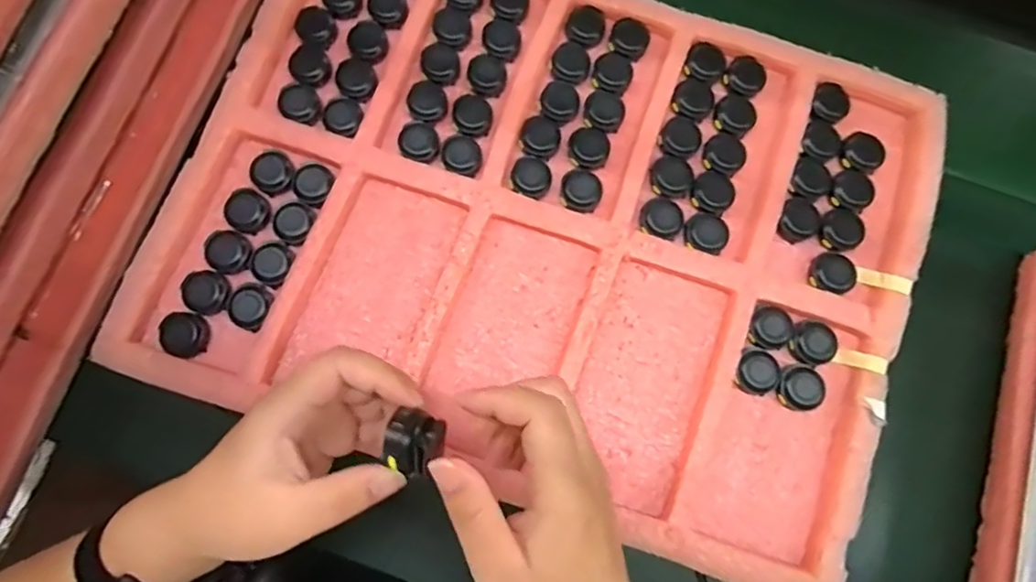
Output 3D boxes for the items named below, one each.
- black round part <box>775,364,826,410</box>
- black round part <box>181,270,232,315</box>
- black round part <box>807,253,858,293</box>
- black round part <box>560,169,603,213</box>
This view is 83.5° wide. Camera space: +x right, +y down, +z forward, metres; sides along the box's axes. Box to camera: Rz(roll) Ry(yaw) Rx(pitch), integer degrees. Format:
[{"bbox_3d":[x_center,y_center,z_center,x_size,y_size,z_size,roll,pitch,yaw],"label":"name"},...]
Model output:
[{"bbox_3d":[0.190,0.065,0.392,0.029,0.010,0.029,0,78,-1],"label":"black round part"},{"bbox_3d":[-0.211,0.001,0.395,0.029,0.012,0.028,0,78,-1],"label":"black round part"},{"bbox_3d":[0.221,-0.014,0.404,0.030,0.006,0.028,0,78,-1],"label":"black round part"},{"bbox_3d":[0.046,-0.073,0.415,0.029,0.008,0.028,0,78,-1],"label":"black round part"}]

